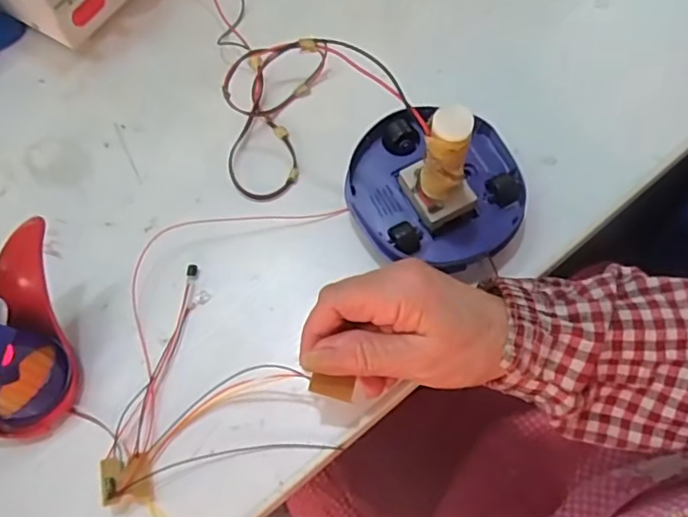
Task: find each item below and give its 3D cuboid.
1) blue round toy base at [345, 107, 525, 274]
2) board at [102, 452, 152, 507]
[{"bbox_3d":[0.058,-0.042,0.379,0.108,0.032,0.098,9,68,7],"label":"blue round toy base"},{"bbox_3d":[-0.120,0.121,0.326,0.025,0.006,0.025,-2,59,-21],"label":"board"}]

